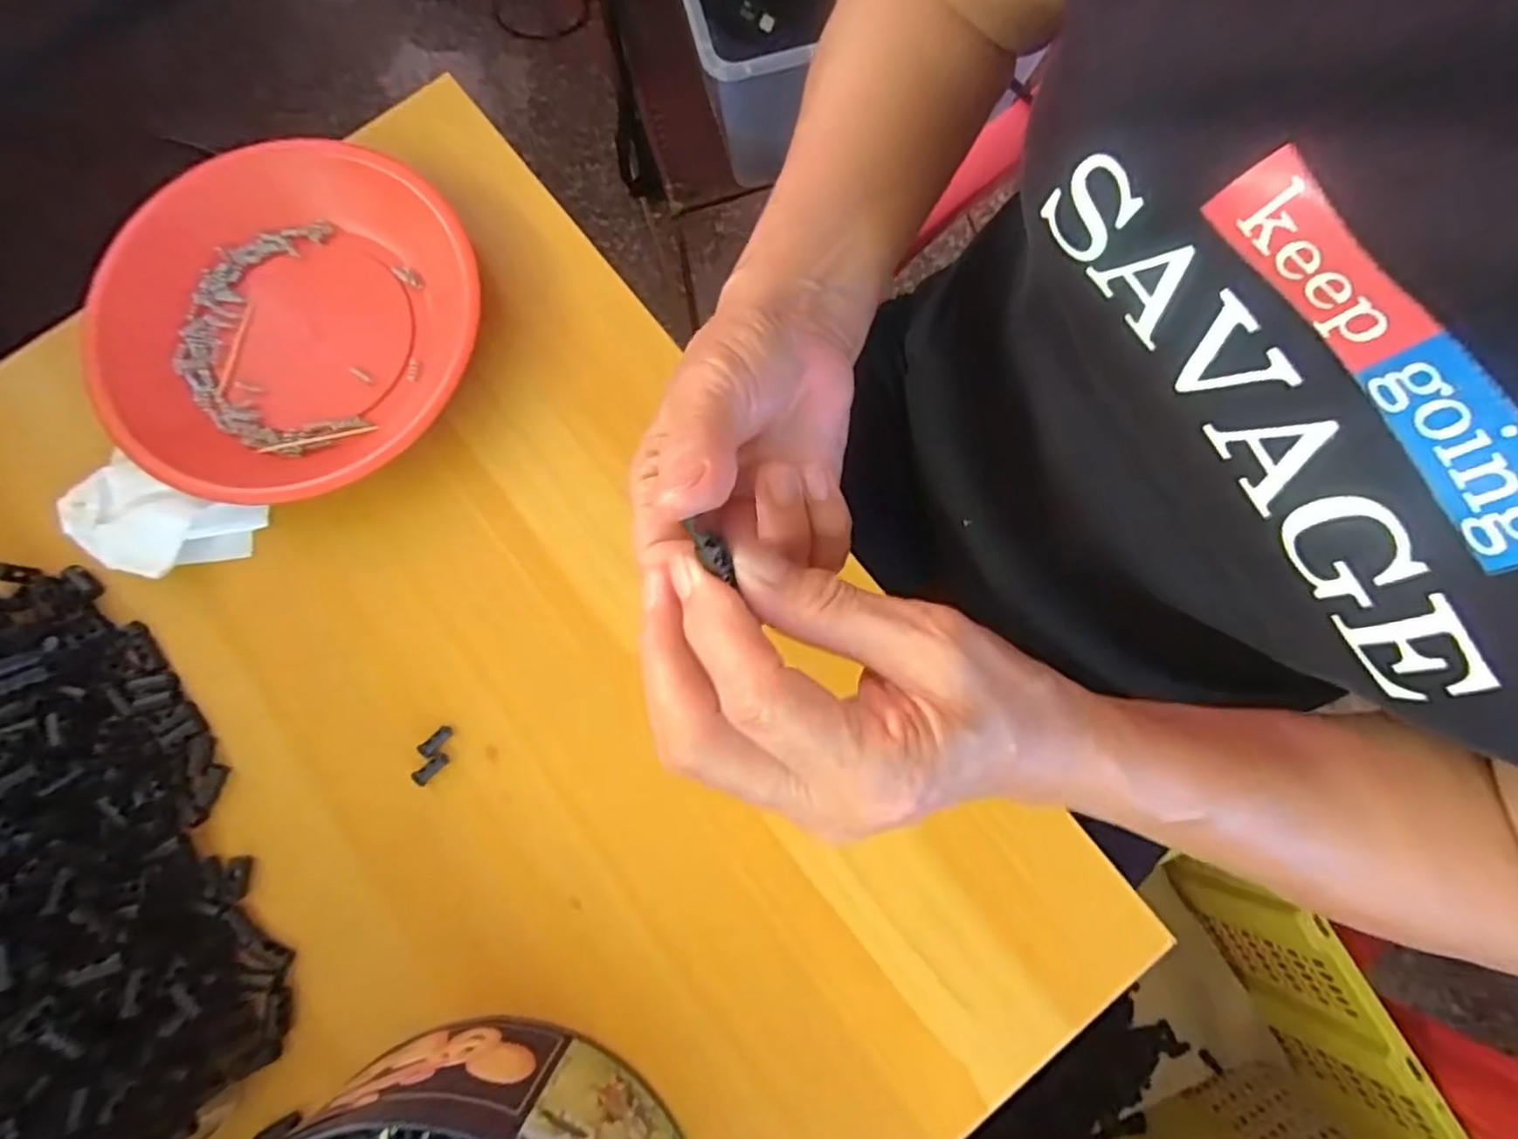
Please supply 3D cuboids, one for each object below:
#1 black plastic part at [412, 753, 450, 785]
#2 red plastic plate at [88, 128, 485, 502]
[{"bbox_3d":[-0.157,0.095,0.331,0.018,0.004,0.007,-44,80,-9],"label":"black plastic part"},{"bbox_3d":[-0.242,-0.129,0.364,0.187,0.031,0.189,0,79,1],"label":"red plastic plate"}]

